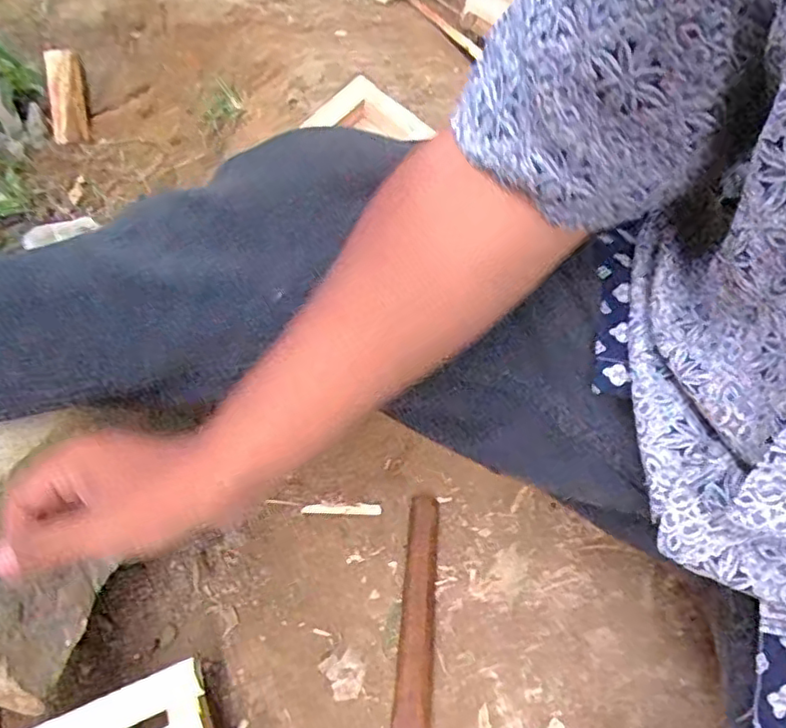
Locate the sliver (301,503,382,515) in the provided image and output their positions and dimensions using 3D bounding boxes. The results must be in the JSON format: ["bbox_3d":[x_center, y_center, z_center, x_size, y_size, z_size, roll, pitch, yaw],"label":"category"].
[{"bbox_3d":[-0.049,0.137,0.613,0.073,0.004,0.010,2,72,-1],"label":"sliver"}]

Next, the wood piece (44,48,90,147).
[{"bbox_3d":[-0.481,-0.400,0.953,0.047,0.035,0.171,-11,79,-6],"label":"wood piece"}]

